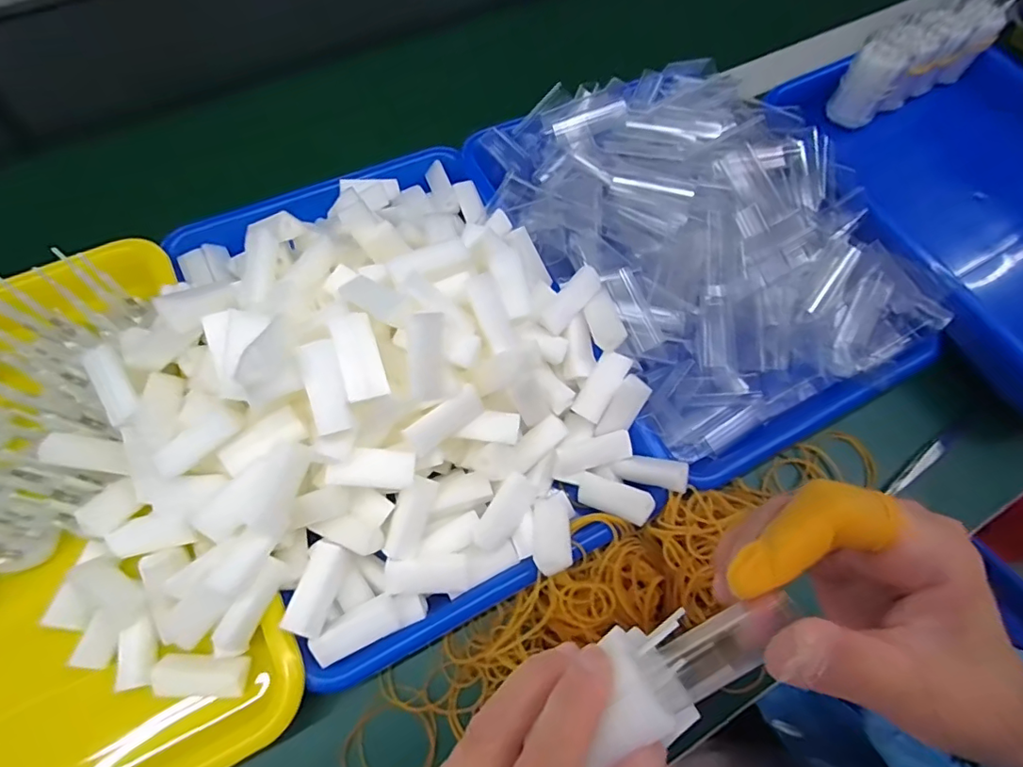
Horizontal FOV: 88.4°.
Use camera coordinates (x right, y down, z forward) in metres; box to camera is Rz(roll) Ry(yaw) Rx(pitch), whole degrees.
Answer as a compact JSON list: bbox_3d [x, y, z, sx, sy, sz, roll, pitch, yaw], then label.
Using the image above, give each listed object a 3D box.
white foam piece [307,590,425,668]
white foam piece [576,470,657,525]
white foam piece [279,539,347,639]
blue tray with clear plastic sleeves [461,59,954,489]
[{"bbox_3d":[-0.078,0.131,0.288,0.061,0.016,0.020,-22,84,-18],"label":"white foam piece"},{"bbox_3d":[0.062,0.070,0.320,0.047,0.010,0.019,15,63,35],"label":"white foam piece"},{"bbox_3d":[-0.104,0.107,0.279,0.018,0.015,0.046,12,66,3],"label":"white foam piece"},{"bbox_3d":[0.137,-0.112,0.390,0.225,0.085,0.324,-29,71,-14],"label":"blue tray with clear plastic sleeves"}]

